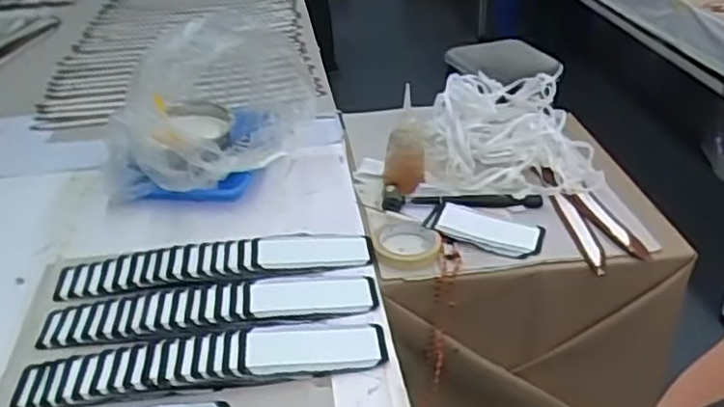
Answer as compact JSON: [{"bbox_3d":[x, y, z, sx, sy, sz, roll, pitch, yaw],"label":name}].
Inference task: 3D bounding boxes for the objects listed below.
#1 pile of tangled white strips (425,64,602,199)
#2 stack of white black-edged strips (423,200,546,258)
[{"bbox_3d":[0.240,-0.123,1.137,0.256,0.121,0.270,-3,33,2],"label":"pile of tangled white strips"},{"bbox_3d":[0.176,0.033,0.990,0.168,0.017,0.083,10,35,22],"label":"stack of white black-edged strips"}]

